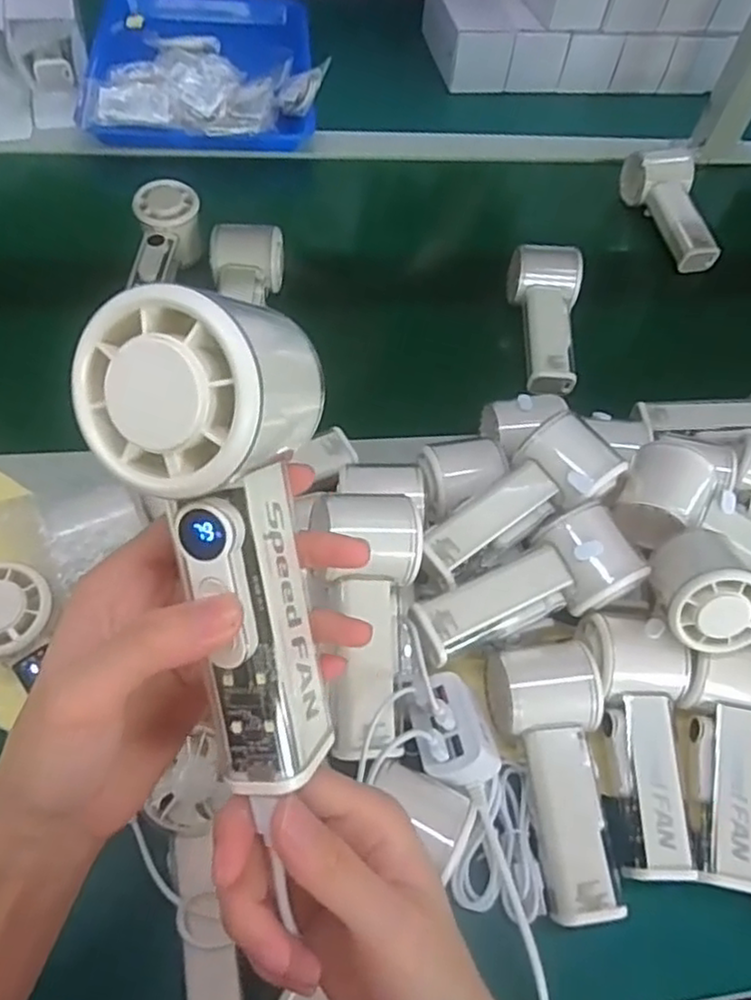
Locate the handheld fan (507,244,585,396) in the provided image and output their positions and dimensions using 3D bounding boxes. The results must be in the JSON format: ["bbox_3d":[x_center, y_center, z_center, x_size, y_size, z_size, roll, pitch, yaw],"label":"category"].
[{"bbox_3d":[0.151,-0.164,0.614,0.061,0.041,0.142,9,57,-2],"label":"handheld fan"}]

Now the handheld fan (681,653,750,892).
[{"bbox_3d":[0.216,0.156,0.408,0.054,0.041,0.136,12,72,3],"label":"handheld fan"}]

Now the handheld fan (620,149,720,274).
[{"bbox_3d":[0.318,-0.311,0.727,0.061,0.052,0.145,-6,58,-11],"label":"handheld fan"}]

